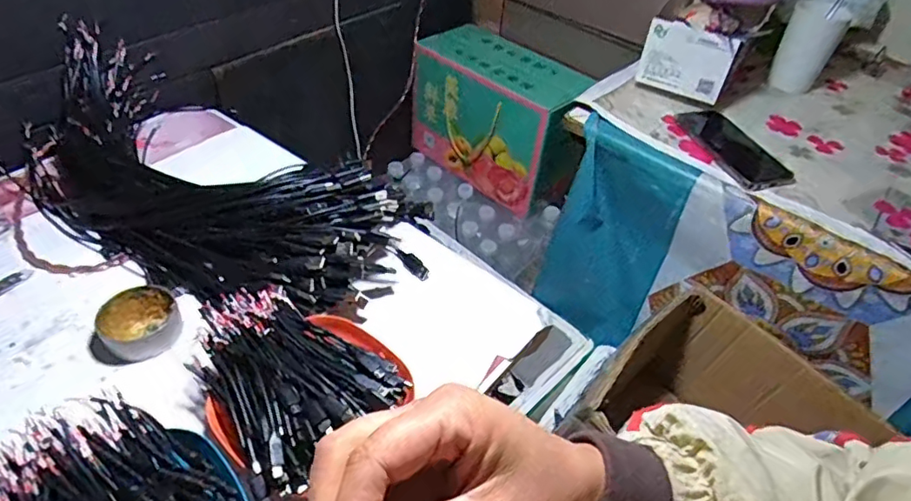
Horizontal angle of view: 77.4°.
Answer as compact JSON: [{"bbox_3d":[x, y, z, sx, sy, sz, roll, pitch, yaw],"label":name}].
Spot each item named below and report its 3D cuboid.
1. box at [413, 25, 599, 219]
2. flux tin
[{"bbox_3d":[0.081,-0.265,1.123,0.321,0.237,0.153,36,51,27],"label":"box"},{"bbox_3d":[-0.278,0.063,0.502,0.062,0.027,0.058,3,44,-3],"label":"flux tin"}]

